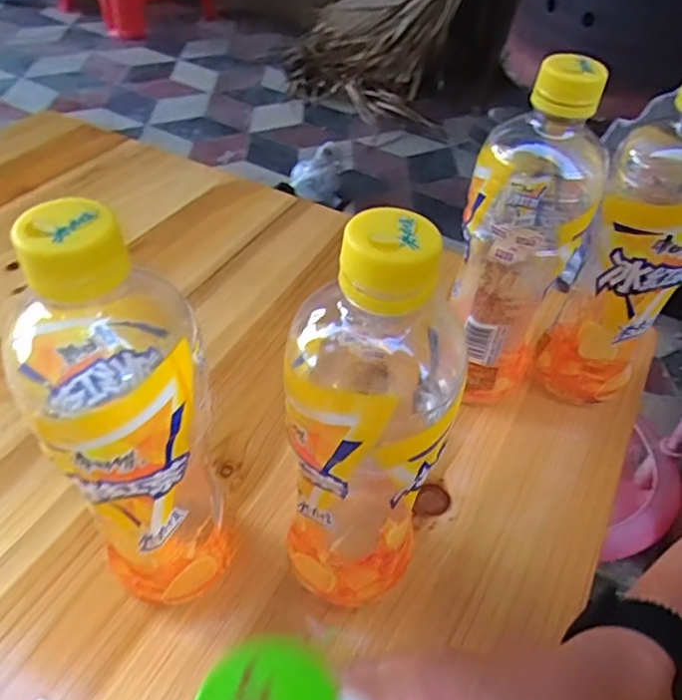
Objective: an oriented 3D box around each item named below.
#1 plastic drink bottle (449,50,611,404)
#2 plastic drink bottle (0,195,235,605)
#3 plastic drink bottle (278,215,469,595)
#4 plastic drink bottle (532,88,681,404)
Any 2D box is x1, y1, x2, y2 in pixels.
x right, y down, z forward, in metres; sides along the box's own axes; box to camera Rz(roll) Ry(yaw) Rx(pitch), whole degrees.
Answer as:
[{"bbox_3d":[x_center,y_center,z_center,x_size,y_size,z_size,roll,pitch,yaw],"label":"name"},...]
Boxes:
[{"bbox_3d":[0.102,-0.060,0.346,0.066,0.198,0.065,22,47,16],"label":"plastic drink bottle"},{"bbox_3d":[-0.084,0.041,0.255,0.057,0.223,0.066,-14,48,-19],"label":"plastic drink bottle"},{"bbox_3d":[0.010,0.035,0.242,0.060,0.192,0.056,15,45,9],"label":"plastic drink bottle"},{"bbox_3d":[0.176,-0.059,0.355,0.065,0.202,0.069,23,49,15],"label":"plastic drink bottle"}]

